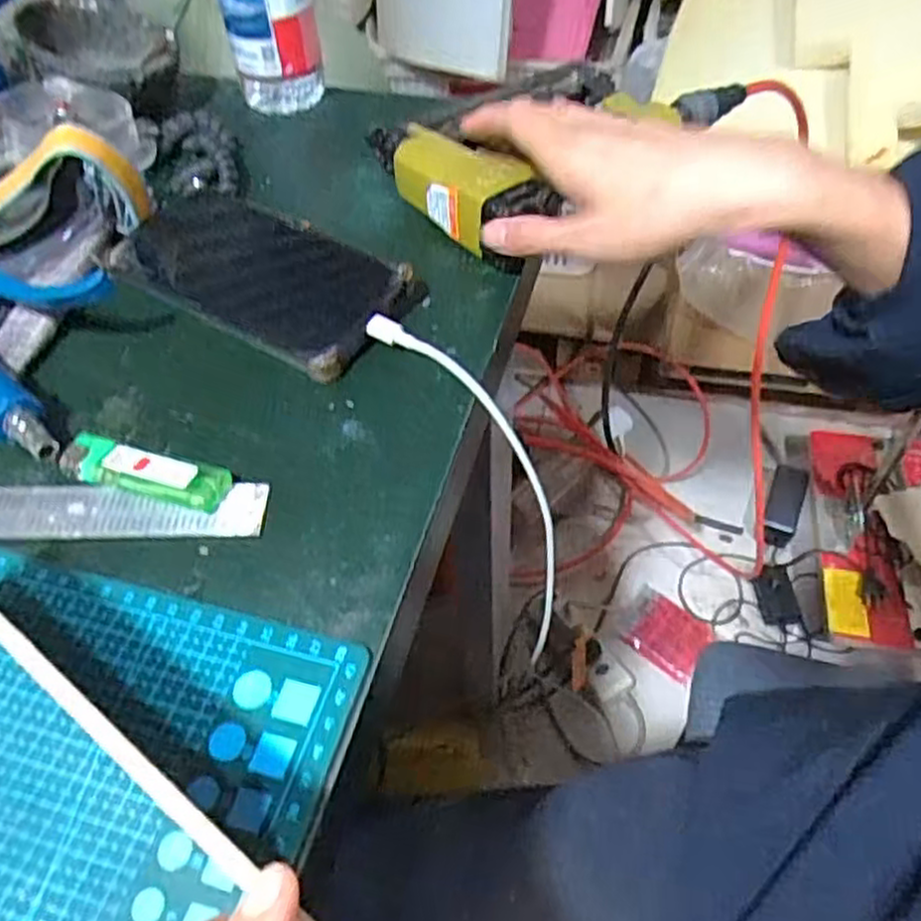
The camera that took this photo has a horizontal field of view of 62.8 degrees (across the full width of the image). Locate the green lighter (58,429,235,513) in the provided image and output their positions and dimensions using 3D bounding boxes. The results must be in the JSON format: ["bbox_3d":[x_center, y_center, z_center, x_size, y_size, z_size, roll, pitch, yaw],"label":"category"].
[{"bbox_3d":[-0.139,0.004,0.331,0.078,0.013,0.023,11,51,13],"label":"green lighter"}]

